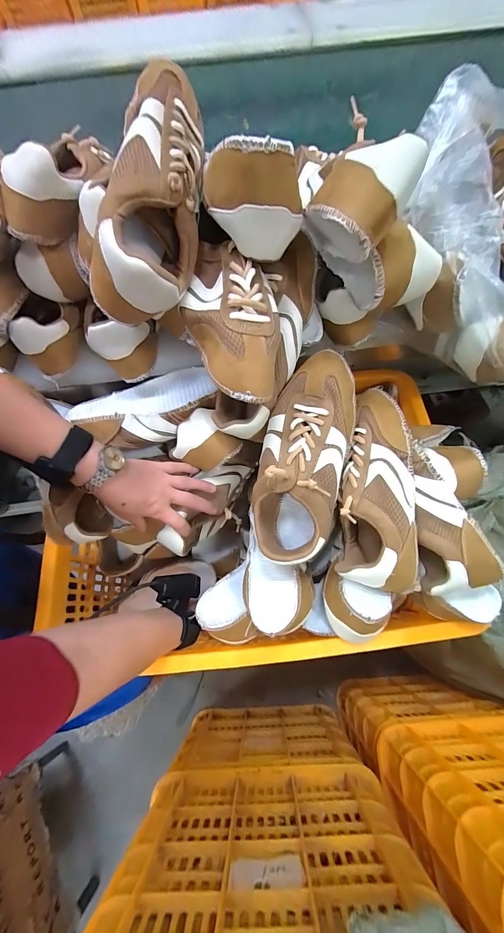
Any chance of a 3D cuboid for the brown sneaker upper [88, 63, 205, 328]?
[{"bbox_3d":[-0.087,-0.238,0.288,0.080,0.079,0.211,15,91,7],"label":"brown sneaker upper"}]

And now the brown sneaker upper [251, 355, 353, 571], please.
[{"bbox_3d":[0.059,-0.014,0.372,0.092,0.079,0.233,14,93,7],"label":"brown sneaker upper"}]

